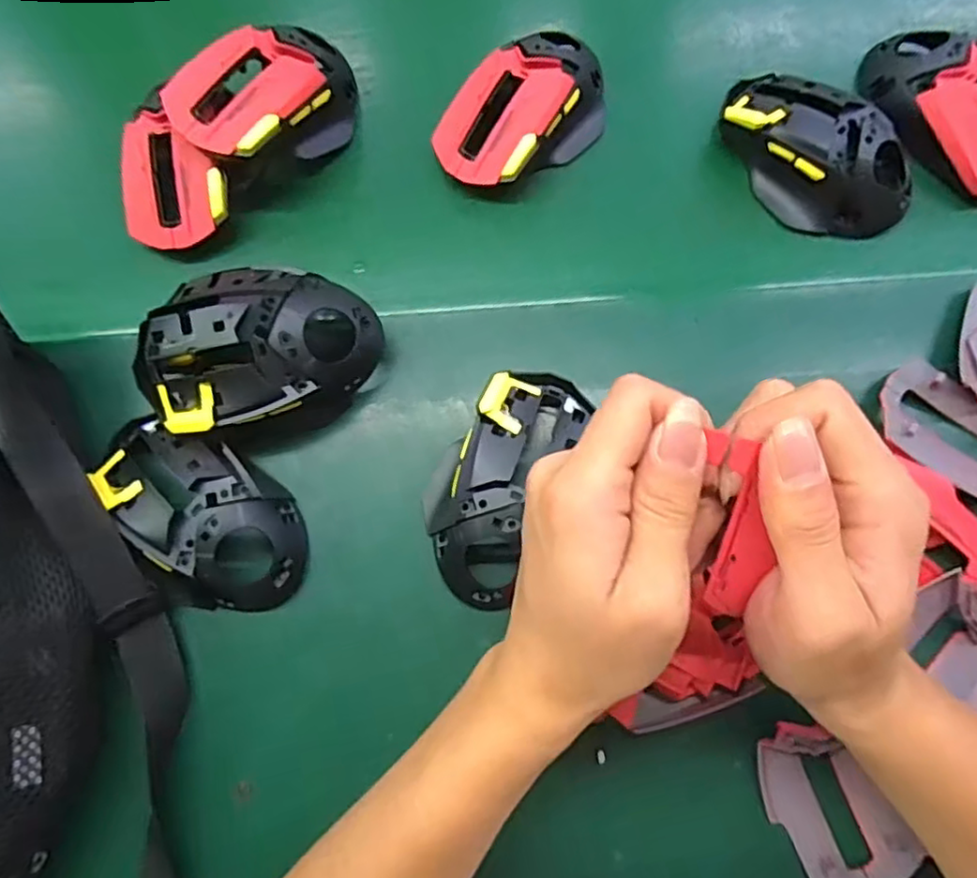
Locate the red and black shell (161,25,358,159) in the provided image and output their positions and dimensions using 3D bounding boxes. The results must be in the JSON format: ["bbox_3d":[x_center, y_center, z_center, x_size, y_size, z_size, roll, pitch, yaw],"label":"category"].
[{"bbox_3d":[-0.124,-0.192,0.375,0.060,0.053,0.102,43,80,15],"label":"red and black shell"}]

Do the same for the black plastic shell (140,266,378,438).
[{"bbox_3d":[-0.117,-0.054,0.333,0.118,0.056,0.092,-17,75,-5],"label":"black plastic shell"}]

